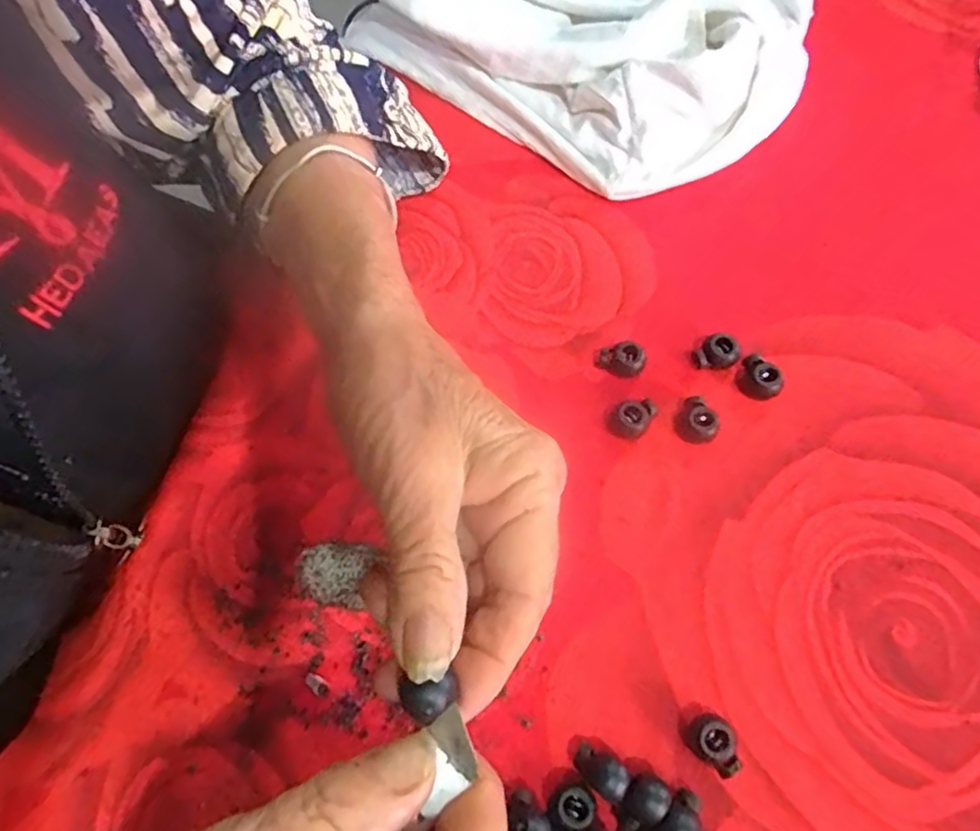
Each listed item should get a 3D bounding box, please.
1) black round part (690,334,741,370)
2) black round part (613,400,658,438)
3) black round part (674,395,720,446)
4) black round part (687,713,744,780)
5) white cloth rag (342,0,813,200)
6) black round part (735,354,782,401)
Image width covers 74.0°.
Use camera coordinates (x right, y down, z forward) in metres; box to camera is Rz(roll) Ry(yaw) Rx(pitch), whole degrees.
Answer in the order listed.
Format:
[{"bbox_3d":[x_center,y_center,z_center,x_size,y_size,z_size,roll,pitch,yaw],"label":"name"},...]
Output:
[{"bbox_3d":[0.097,-0.027,0.281,0.018,0.012,0.012,-4,67,0],"label":"black round part"},{"bbox_3d":[0.060,0.000,0.271,0.015,0.011,0.015,-1,67,2],"label":"black round part"},{"bbox_3d":[0.085,0.001,0.269,0.013,0.012,0.020,-17,68,-5],"label":"black round part"},{"bbox_3d":[0.077,0.113,0.223,0.020,0.011,0.015,35,73,15],"label":"black round part"},{"bbox_3d":[0.057,-0.223,0.344,0.228,0.049,0.182,35,73,15],"label":"white cloth rag"},{"bbox_3d":[0.114,-0.016,0.275,0.013,0.011,0.020,-35,70,-12],"label":"black round part"}]

